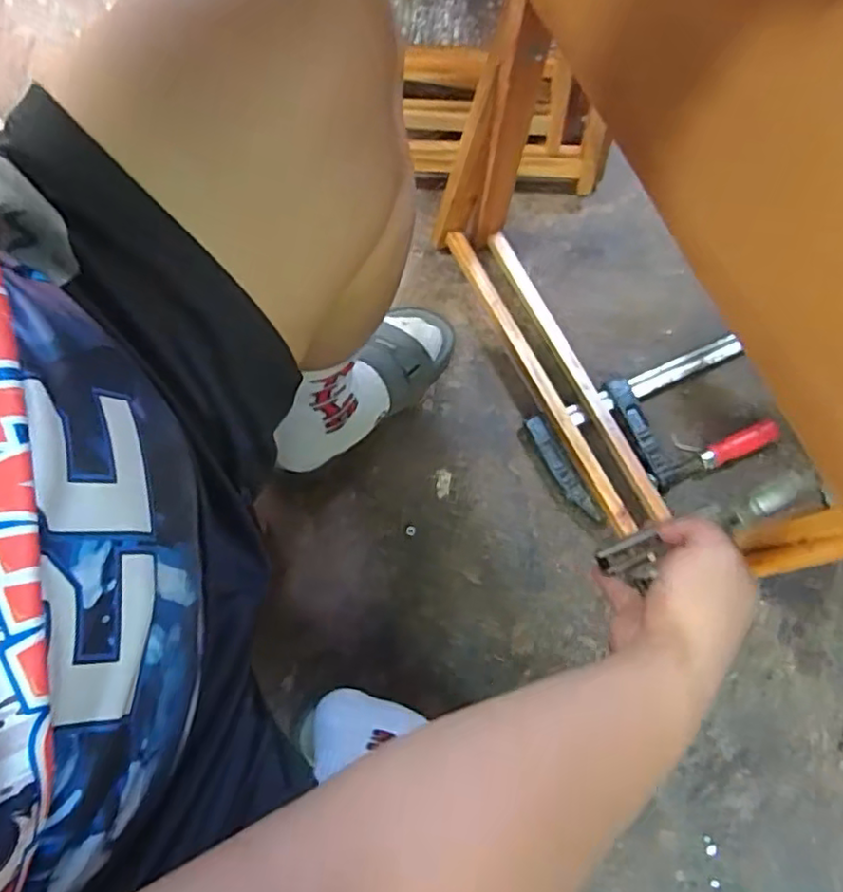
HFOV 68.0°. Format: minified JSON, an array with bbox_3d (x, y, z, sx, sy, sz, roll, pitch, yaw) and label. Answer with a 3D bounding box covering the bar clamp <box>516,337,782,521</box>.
[{"bbox_3d":[0.295,-0.022,0.788,0.295,0.035,0.149,-24,76,-7],"label":"bar clamp"}]

